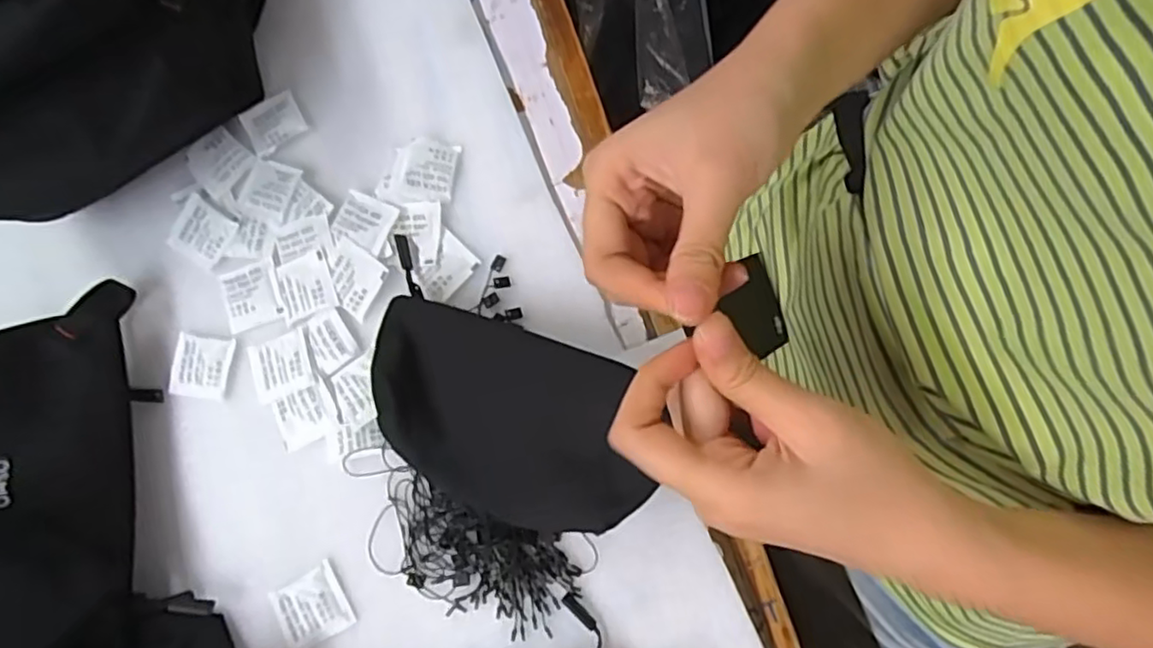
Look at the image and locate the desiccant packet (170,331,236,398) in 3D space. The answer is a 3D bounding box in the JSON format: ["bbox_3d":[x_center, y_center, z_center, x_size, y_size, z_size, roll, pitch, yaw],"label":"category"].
[{"bbox_3d":[-0.241,0.026,0.423,0.040,0.007,0.039,8,78,2],"label":"desiccant packet"}]

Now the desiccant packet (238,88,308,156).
[{"bbox_3d":[-0.207,-0.137,0.448,0.039,0.009,0.037,-29,79,-6],"label":"desiccant packet"}]

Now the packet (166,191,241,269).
[{"bbox_3d":[-0.247,-0.062,0.434,0.038,0.007,0.037,28,79,7],"label":"packet"}]

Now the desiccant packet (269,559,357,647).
[{"bbox_3d":[-0.157,0.167,0.387,0.042,0.004,0.039,-28,79,-6],"label":"desiccant packet"}]

